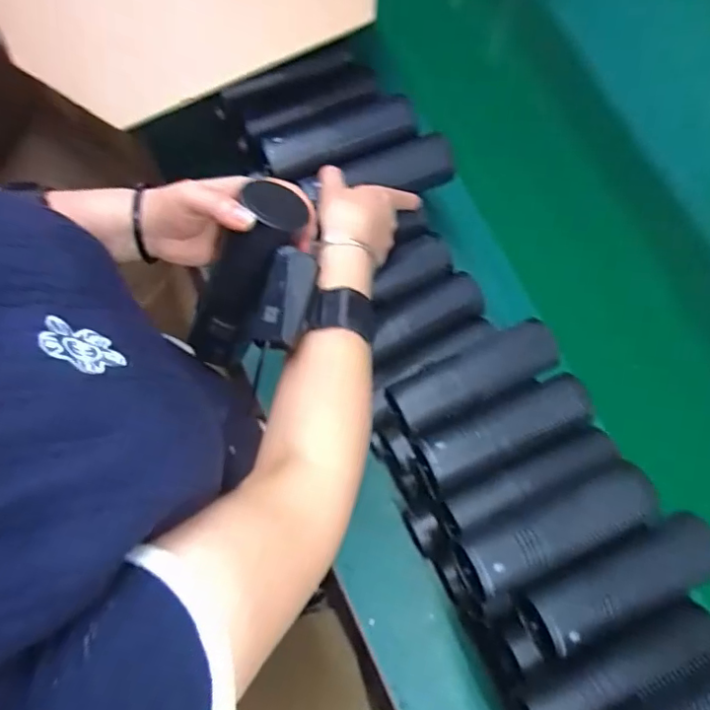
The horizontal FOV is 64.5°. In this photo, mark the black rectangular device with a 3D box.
[{"bbox_3d":[-0.048,-0.039,0.394,0.030,0.018,0.072,18,76,3],"label":"black rectangular device"}]

